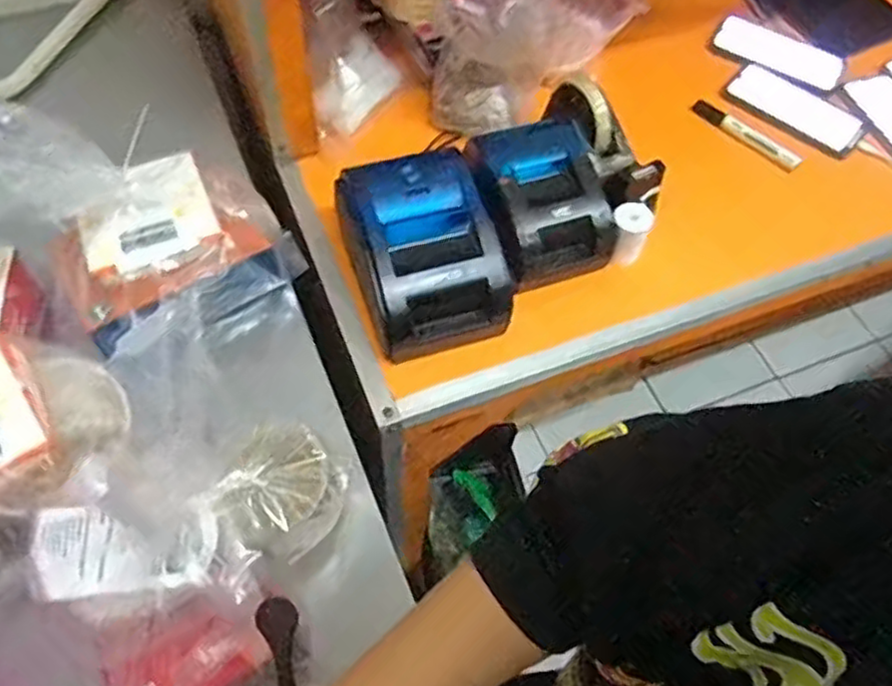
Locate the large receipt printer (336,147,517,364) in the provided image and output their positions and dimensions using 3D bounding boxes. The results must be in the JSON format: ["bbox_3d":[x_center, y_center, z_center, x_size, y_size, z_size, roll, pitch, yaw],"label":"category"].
[{"bbox_3d":[-0.010,-0.087,0.685,0.152,0.107,0.159,-12,60,-10],"label":"large receipt printer"}]

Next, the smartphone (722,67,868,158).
[{"bbox_3d":[0.442,-0.300,0.905,0.171,0.009,0.077,38,64,18],"label":"smartphone"}]

